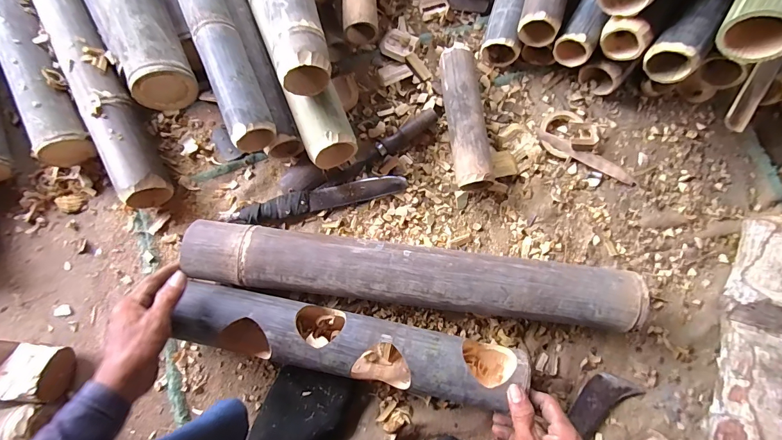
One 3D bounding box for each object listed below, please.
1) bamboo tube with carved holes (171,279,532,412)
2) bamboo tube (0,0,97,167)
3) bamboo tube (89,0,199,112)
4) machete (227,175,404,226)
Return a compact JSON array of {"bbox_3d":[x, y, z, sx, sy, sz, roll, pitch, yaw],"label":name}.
[{"bbox_3d":[-0.061,0.167,0.490,0.453,0.083,0.088,12,80,-1],"label":"bamboo tube with carved holes"},{"bbox_3d":[-0.601,-0.324,0.593,0.082,0.058,0.516,-26,80,-5],"label":"bamboo tube"},{"bbox_3d":[-0.429,-0.429,0.550,0.080,0.076,0.587,-25,80,-4],"label":"bamboo tube"},{"bbox_3d":[-0.110,-0.033,0.575,0.268,0.020,0.037,-13,80,-2],"label":"machete"}]

